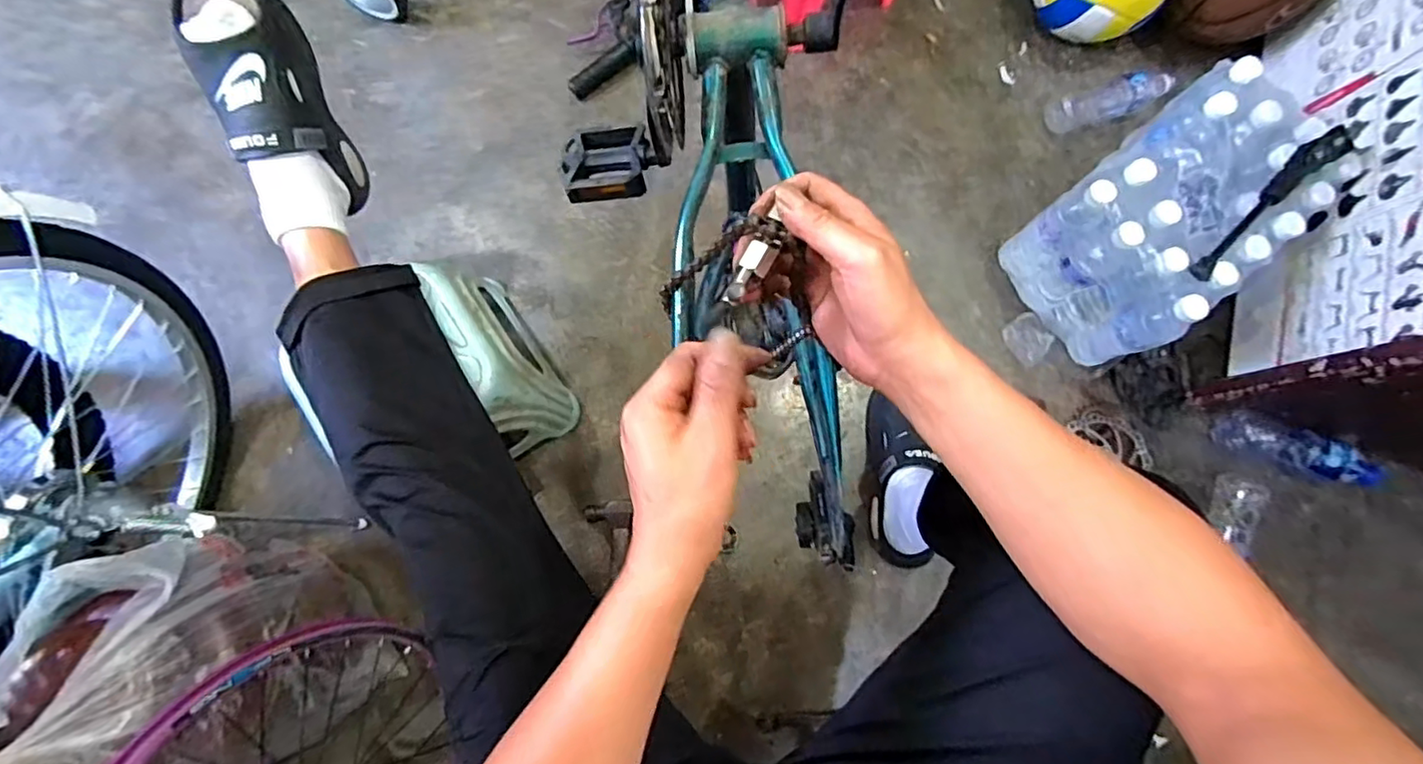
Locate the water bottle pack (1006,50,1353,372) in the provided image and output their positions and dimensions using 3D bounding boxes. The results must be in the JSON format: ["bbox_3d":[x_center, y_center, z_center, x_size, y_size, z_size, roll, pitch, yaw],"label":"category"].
[{"bbox_3d":[0.653,-0.235,0.877,0.344,0.219,0.228,-38,83,-8],"label":"water bottle pack"}]

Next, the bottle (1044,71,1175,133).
[{"bbox_3d":[0.666,-0.474,1.008,0.206,0.052,0.062,-14,80,-4],"label":"bottle"}]

